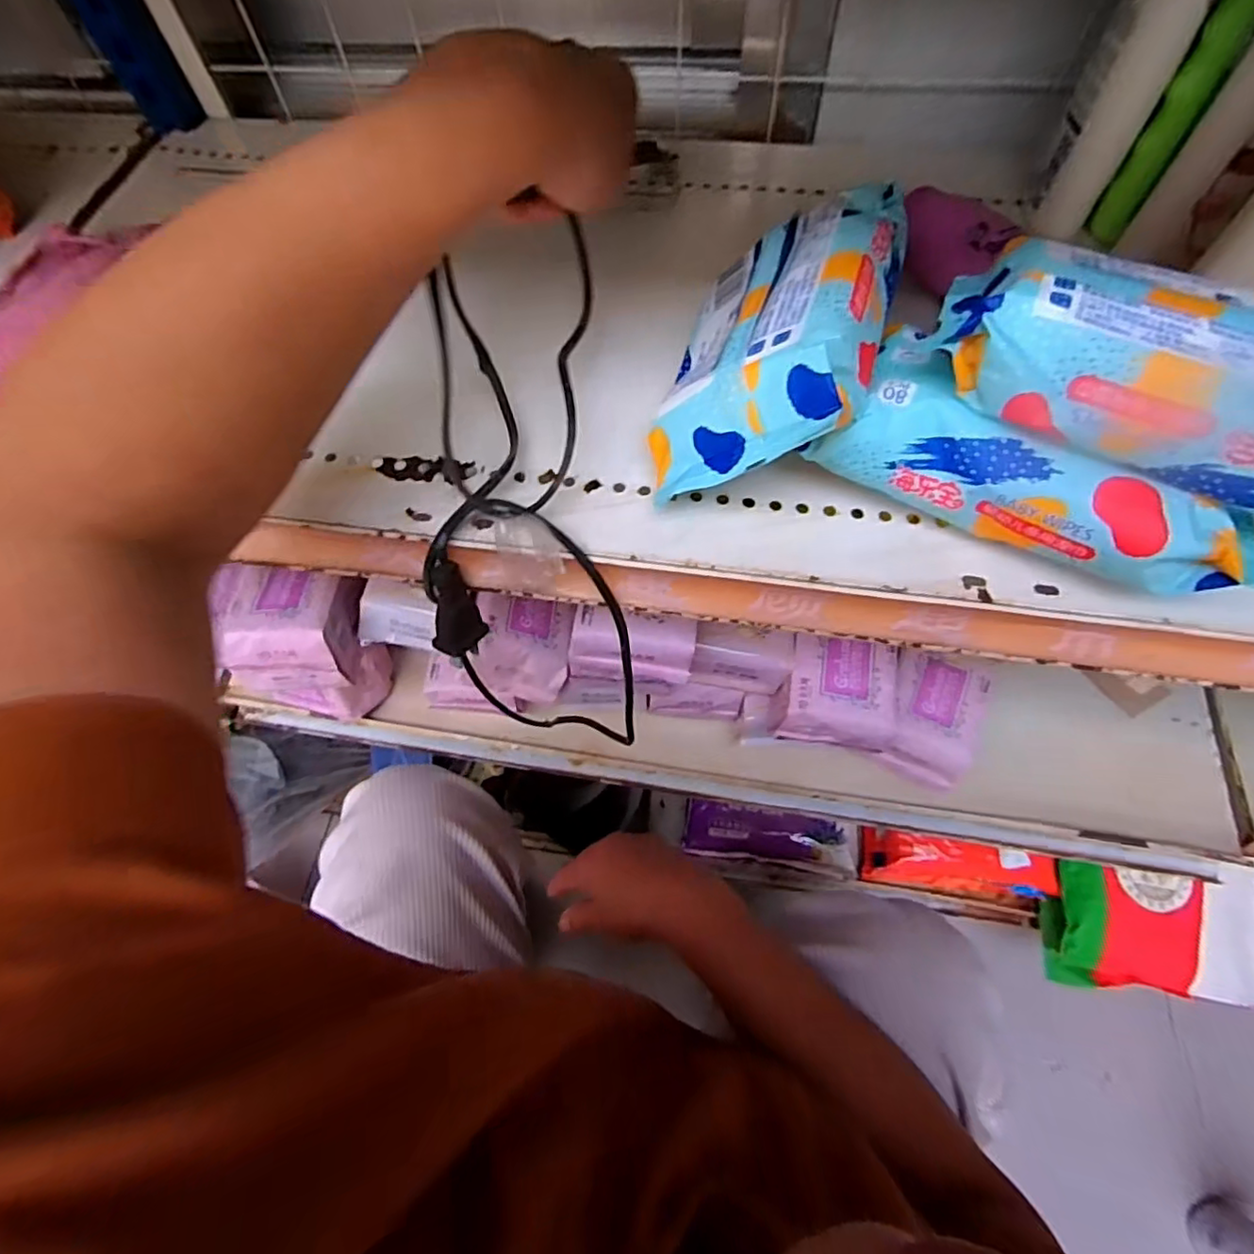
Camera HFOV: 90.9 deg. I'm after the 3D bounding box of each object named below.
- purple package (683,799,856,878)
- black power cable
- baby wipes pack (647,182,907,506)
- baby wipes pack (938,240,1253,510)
[{"bbox_3d":[0.172,0.260,0.758,0.205,0.049,0.060,7,64,6],"label":"purple package"},{"bbox_3d":[-0.045,-0.065,0.314,0.095,0.087,0.256,1,94,4],"label":"black power cable"},{"bbox_3d":[0.061,-0.125,0.276,0.101,0.053,0.150,-7,51,48],"label":"baby wipes pack"},{"bbox_3d":[0.208,-0.092,0.224,0.176,0.041,0.081,25,67,14],"label":"baby wipes pack"}]

